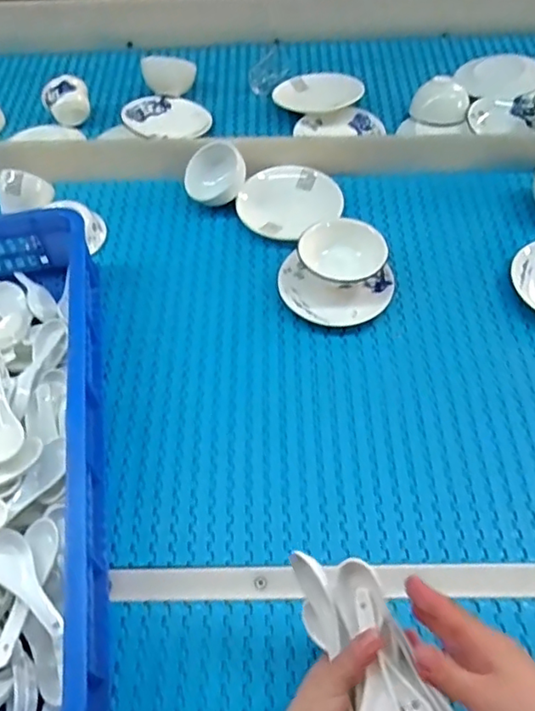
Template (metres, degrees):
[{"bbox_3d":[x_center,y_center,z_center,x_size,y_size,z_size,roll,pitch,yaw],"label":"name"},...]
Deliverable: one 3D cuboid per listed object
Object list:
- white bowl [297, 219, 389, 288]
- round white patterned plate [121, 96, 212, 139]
[{"bbox_3d":[0.096,-0.131,0.765,0.098,0.063,0.091,-1,56,1],"label":"white bowl"},{"bbox_3d":[-0.168,-0.390,0.977,0.145,0.027,0.116,28,61,18],"label":"round white patterned plate"}]

